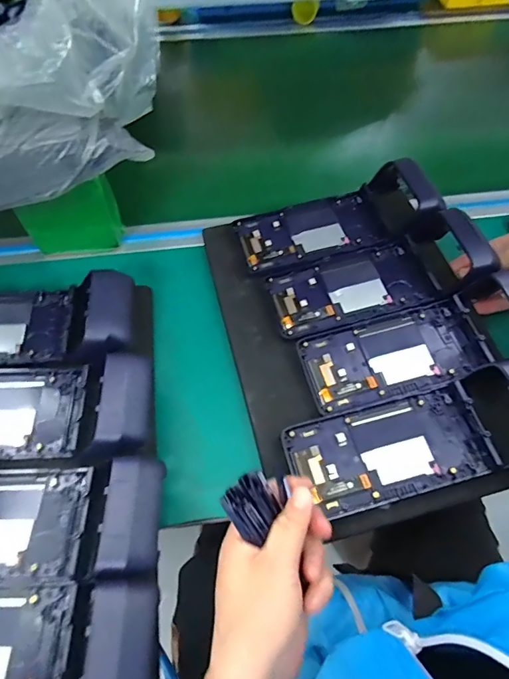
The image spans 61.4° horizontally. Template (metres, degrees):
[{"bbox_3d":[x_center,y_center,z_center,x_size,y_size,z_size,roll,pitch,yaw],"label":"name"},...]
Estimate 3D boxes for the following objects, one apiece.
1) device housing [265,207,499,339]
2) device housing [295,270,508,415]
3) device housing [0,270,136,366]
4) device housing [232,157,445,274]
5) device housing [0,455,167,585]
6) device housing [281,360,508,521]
[{"bbox_3d":[0.119,-0.062,0.438,0.205,0.054,0.083,-19,60,2],"label":"device housing"},{"bbox_3d":[0.154,0.004,0.400,0.217,0.053,0.086,-19,61,1],"label":"device housing"},{"bbox_3d":[-0.230,-0.020,0.407,0.230,0.055,0.086,-4,61,-3],"label":"device housing"},{"bbox_3d":[0.087,-0.137,0.462,0.213,0.055,0.084,-14,62,-8],"label":"device housing"},{"bbox_3d":[-0.179,0.138,0.326,0.224,0.033,0.081,-8,59,10],"label":"device housing"},{"bbox_3d":[0.137,0.079,0.350,0.224,0.050,0.083,-14,62,-8],"label":"device housing"}]

